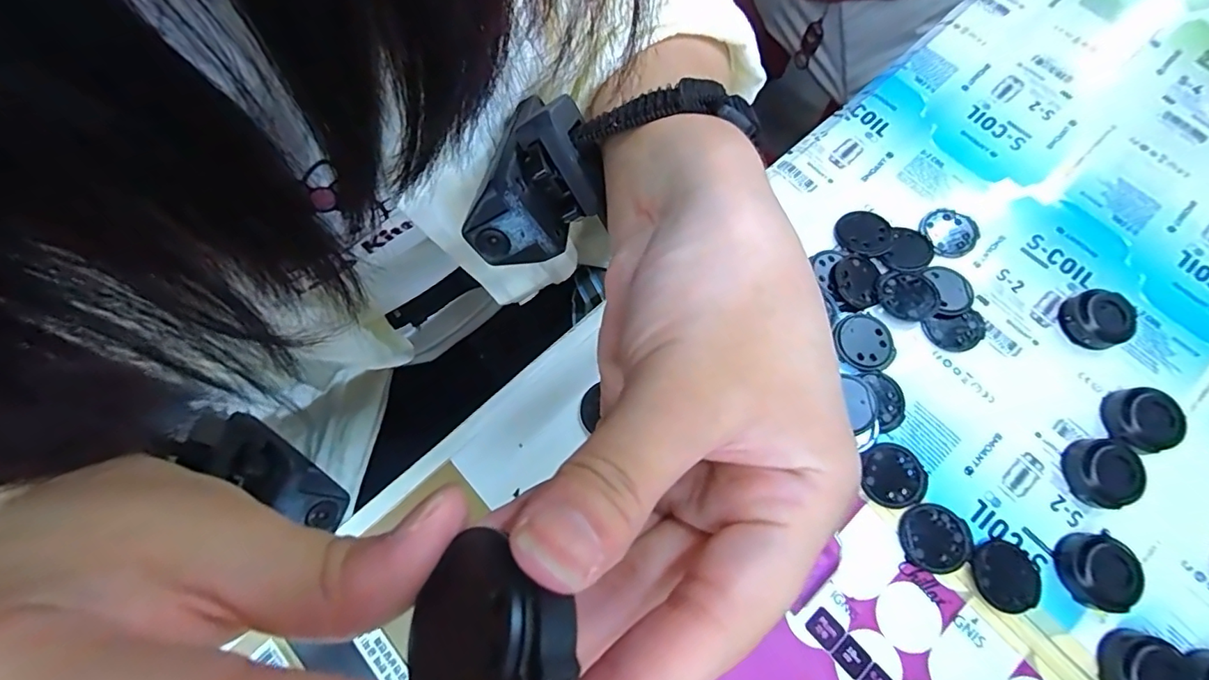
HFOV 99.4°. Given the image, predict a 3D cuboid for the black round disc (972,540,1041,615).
[{"bbox_3d":[0.181,0.106,0.230,0.027,0.004,0.029,0,71,1],"label":"black round disc"}]

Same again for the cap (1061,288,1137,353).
[{"bbox_3d":[0.254,-0.011,0.263,0.028,0.016,0.029,0,71,1],"label":"cap"}]

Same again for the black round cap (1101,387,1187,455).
[{"bbox_3d":[0.258,0.039,0.247,0.028,0.015,0.029,0,71,1],"label":"black round cap"}]

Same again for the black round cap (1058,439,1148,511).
[{"bbox_3d":[0.234,0.062,0.240,0.030,0.010,0.031,0,71,1],"label":"black round cap"}]

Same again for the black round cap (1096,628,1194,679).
[{"bbox_3d":[0.225,0.139,0.213,0.030,0.011,0.030,0,71,1],"label":"black round cap"}]

